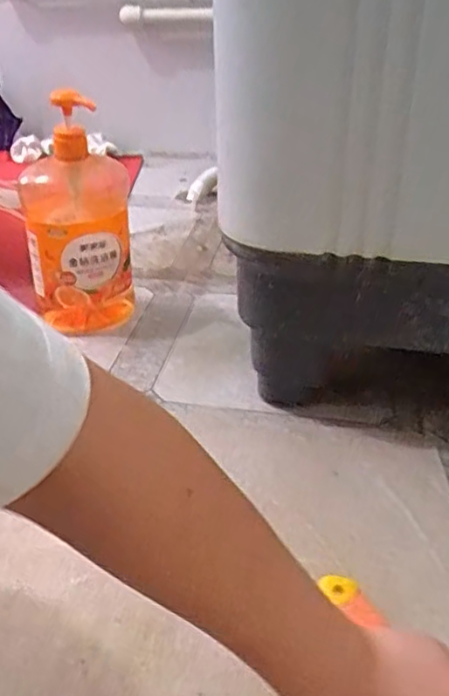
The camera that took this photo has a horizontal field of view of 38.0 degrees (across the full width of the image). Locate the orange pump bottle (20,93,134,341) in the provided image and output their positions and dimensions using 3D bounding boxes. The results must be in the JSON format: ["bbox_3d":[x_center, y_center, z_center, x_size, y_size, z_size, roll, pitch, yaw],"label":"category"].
[{"bbox_3d":[-0.166,-0.142,0.736,0.117,0.255,0.079,-5,32,-8],"label":"orange pump bottle"}]

